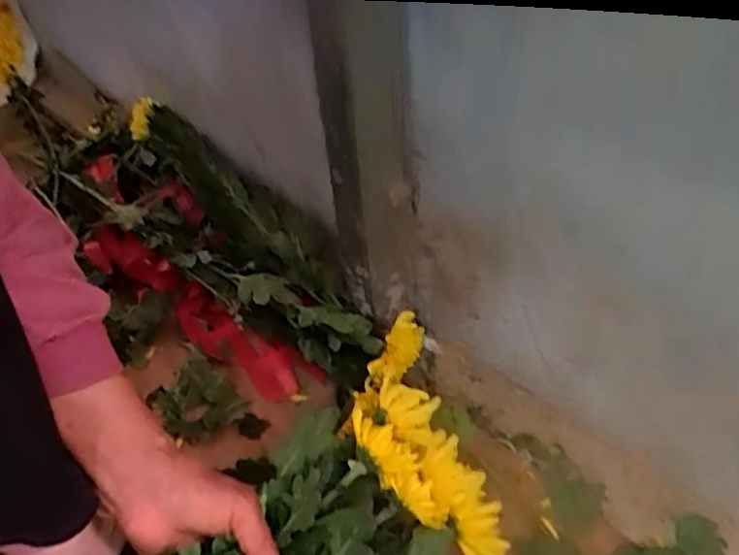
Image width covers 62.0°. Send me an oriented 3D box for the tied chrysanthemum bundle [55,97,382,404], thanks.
[{"bbox_3d":[-0.207,-0.050,0.720,0.228,0.101,0.551,-25,47,-19],"label":"tied chrysanthemum bundle"}]

